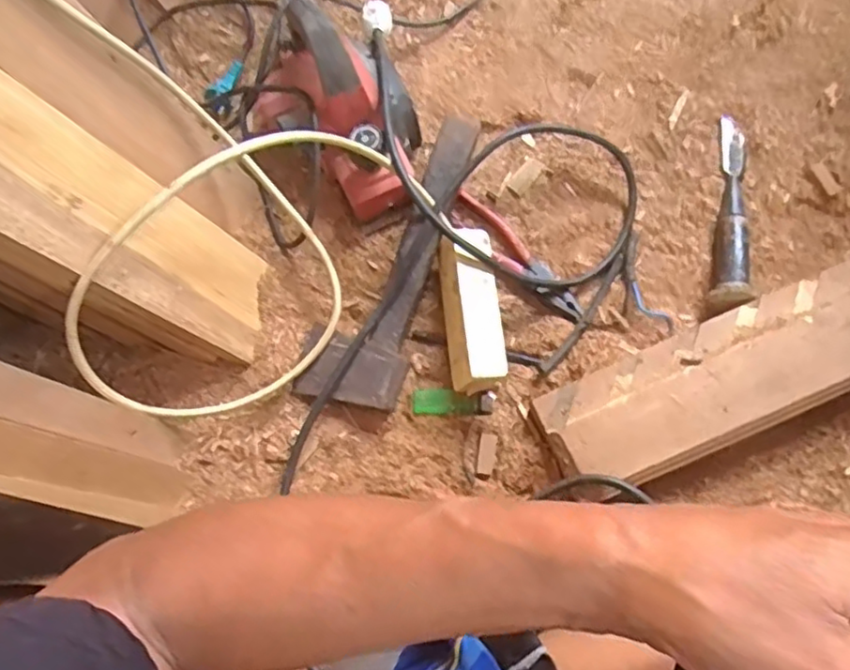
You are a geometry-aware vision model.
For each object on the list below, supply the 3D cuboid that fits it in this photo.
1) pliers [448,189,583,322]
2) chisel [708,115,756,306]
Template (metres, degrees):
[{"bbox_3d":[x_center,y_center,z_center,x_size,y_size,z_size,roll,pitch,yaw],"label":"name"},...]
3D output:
[{"bbox_3d":[0.099,-0.088,0.708,0.183,0.022,0.052,38,75,12],"label":"pliers"},{"bbox_3d":[0.335,-0.137,0.721,0.032,0.032,0.231,10,71,4],"label":"chisel"}]

